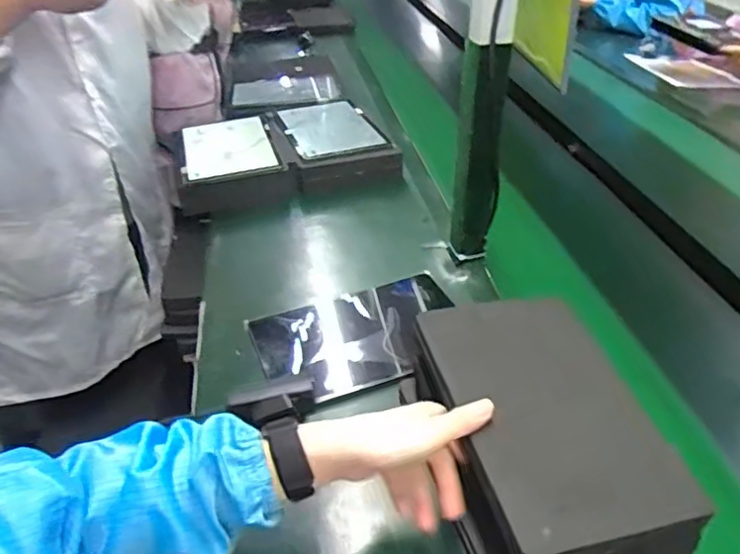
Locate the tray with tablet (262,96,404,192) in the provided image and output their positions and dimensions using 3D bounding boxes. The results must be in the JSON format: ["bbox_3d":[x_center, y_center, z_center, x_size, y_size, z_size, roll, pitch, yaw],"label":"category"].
[{"bbox_3d":[-0.078,-0.254,1.171,0.202,0.069,0.304,-12,36,-13],"label":"tray with tablet"}]

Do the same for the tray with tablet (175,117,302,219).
[{"bbox_3d":[-0.255,-0.213,1.122,0.203,0.076,0.270,-12,36,-13],"label":"tray with tablet"}]

